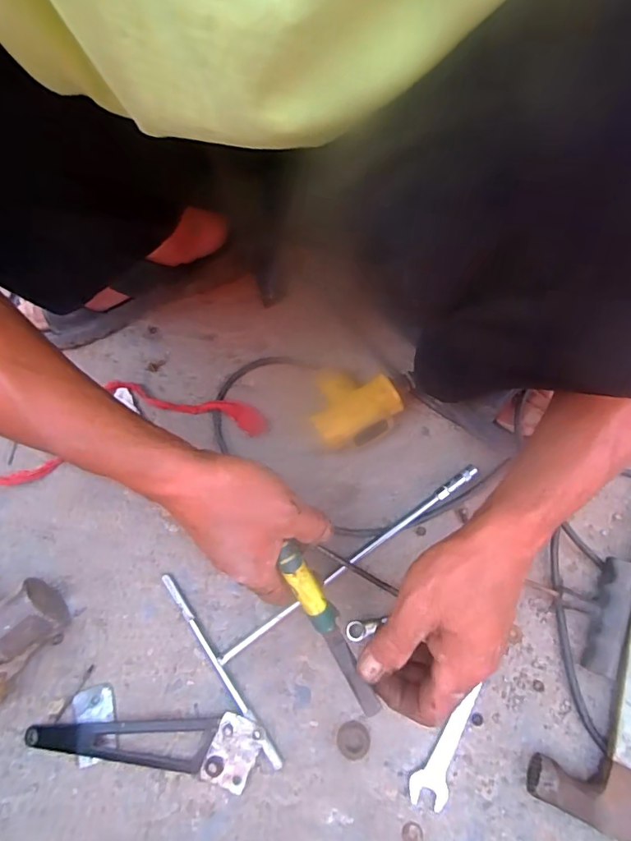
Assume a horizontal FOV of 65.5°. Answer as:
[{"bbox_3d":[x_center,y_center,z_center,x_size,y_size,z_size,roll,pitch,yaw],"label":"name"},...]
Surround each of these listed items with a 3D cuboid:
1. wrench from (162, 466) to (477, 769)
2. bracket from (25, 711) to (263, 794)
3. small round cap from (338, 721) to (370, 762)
[{"bbox_3d":[0.029,0.127,0.446,0.291,0.015,0.171,-35,70,-12],"label":"wrench"},{"bbox_3d":[-0.139,0.254,0.397,0.187,0.013,0.051,8,67,6],"label":"bracket"},{"bbox_3d":[0.030,0.257,0.393,0.025,0.011,0.026,-1,67,2],"label":"small round cap"}]

